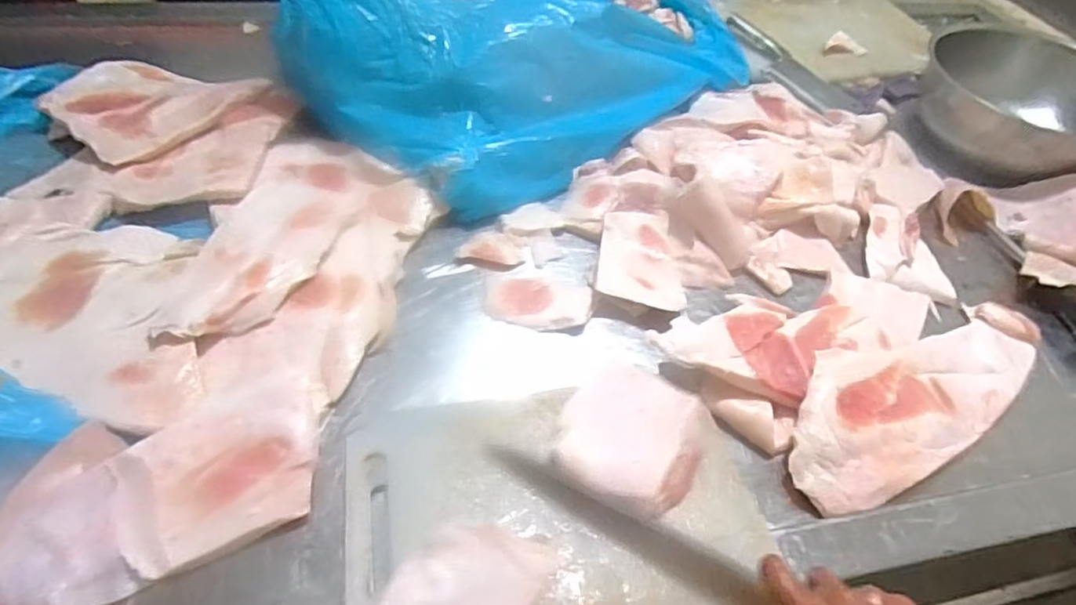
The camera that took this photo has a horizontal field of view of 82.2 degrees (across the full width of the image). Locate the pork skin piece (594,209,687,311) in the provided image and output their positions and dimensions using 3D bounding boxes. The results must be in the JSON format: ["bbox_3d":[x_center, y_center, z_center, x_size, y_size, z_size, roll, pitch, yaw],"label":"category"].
[{"bbox_3d":[0.121,-0.056,0.732,0.099,0.020,0.141,8,54,-3],"label":"pork skin piece"}]

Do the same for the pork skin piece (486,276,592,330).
[{"bbox_3d":[0.000,0.001,0.694,0.117,0.020,0.061,11,49,2],"label":"pork skin piece"}]

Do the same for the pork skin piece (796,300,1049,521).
[{"bbox_3d":[0.400,0.087,0.646,0.380,0.028,0.134,-20,75,-26],"label":"pork skin piece"}]

